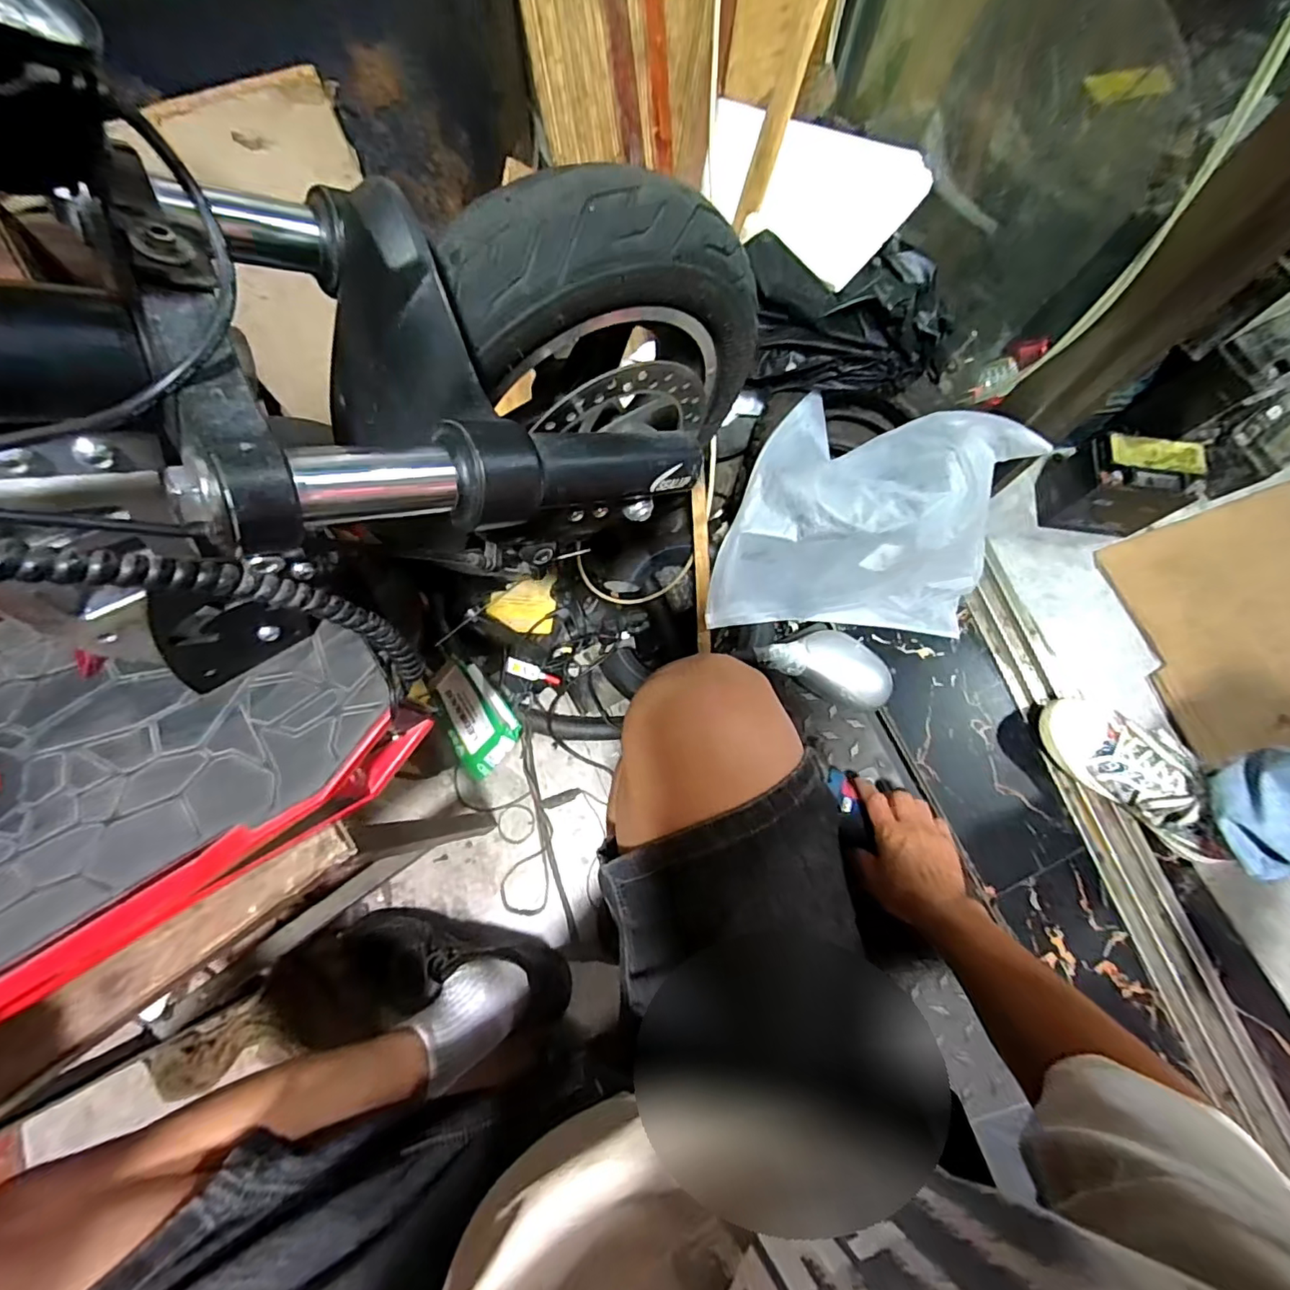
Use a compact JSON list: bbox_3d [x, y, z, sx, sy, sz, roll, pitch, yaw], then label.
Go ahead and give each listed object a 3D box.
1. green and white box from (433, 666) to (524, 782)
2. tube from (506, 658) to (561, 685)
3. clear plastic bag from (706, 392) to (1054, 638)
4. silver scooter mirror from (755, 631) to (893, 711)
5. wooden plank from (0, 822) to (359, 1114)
[{"bbox_3d":[-0.244,0.101,0.796,0.097,0.038,0.162,-40,74,17],"label":"green and white box"},{"bbox_3d":[-0.158,0.040,0.791,0.077,0.011,0.022,22,74,-12],"label":"tube"},{"bbox_3d":[0.265,-0.162,0.718,0.356,0.206,0.245,0,74,-2],"label":"clear plastic bag"},{"bbox_3d":[0.245,0.025,0.749,0.182,0.057,0.092,24,75,5],"label":"silver scooter mirror"},{"bbox_3d":[-0.366,0.238,0.397,0.335,0.030,0.045,-35,78,-11],"label":"wooden plank"}]

